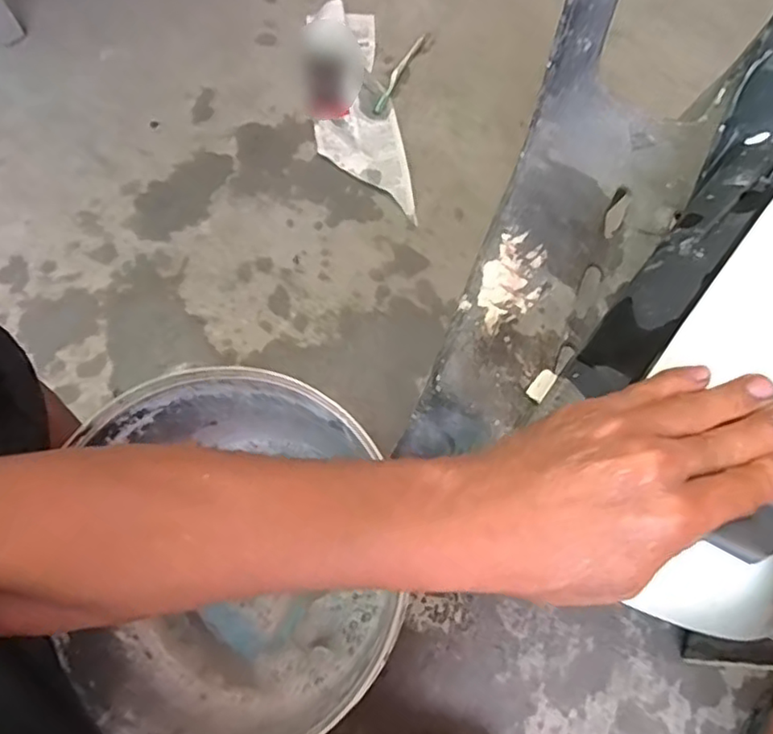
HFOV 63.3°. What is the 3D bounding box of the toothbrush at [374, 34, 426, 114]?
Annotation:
[{"bbox_3d":[0.020,-0.474,1.012,0.018,0.008,0.178,24,72,9],"label":"toothbrush"}]

